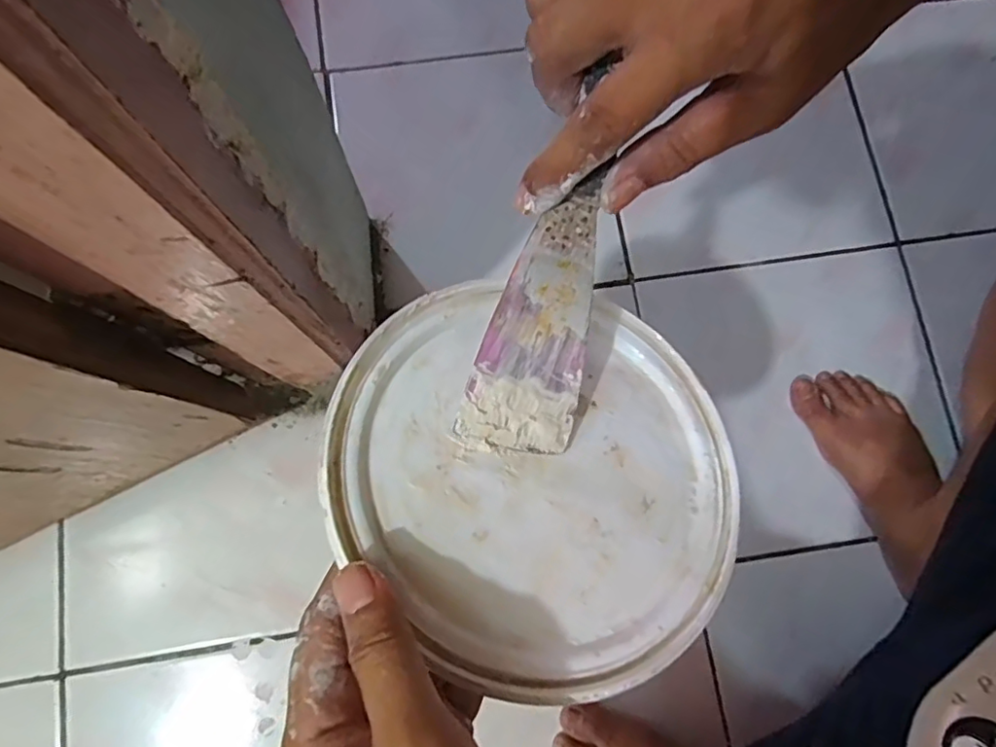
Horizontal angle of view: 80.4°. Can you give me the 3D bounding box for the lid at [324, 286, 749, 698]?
[{"bbox_3d":[0.020,0.036,0.255,0.172,0.008,0.168,6,63,-11],"label":"lid"}]

